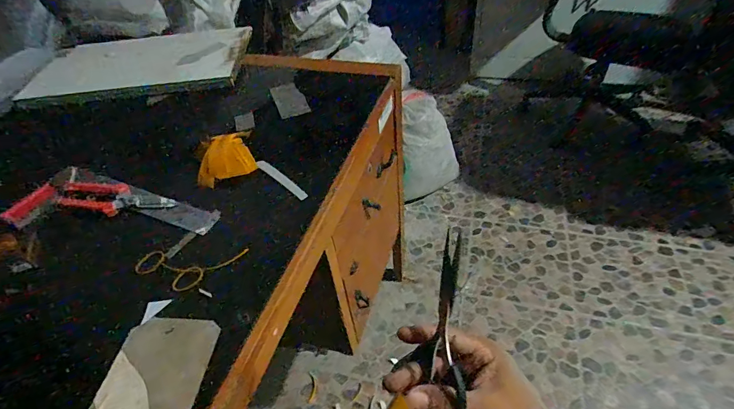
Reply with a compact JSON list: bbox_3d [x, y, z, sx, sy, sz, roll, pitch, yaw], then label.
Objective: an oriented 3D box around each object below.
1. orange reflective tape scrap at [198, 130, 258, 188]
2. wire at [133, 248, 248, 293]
[{"bbox_3d":[-0.218,-0.075,0.597,0.094,0.036,0.080,-25,49,-17],"label":"orange reflective tape scrap"},{"bbox_3d":[-0.219,0.078,0.472,0.136,0.004,0.057,-2,46,4],"label":"wire"}]

